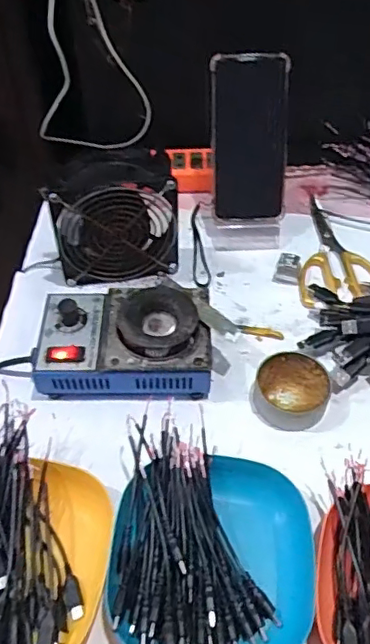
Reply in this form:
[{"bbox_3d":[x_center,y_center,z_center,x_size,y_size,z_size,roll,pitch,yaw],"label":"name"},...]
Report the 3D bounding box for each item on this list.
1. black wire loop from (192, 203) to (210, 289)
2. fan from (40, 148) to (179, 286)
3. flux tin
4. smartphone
[{"bbox_3d":[0.015,-0.085,0.633,0.017,0.013,0.125,-2,51,-1],"label":"black wire loop"},{"bbox_3d":[-0.068,-0.100,0.567,0.119,0.115,0.056,-5,52,-3],"label":"fan"},{"bbox_3d":[0.093,0.060,0.498,0.063,0.025,0.062,0,51,0],"label":"flux tin"},{"bbox_3d":[0.069,-0.191,0.603,0.076,0.167,0.008,-2,19,-1],"label":"smartphone"}]

